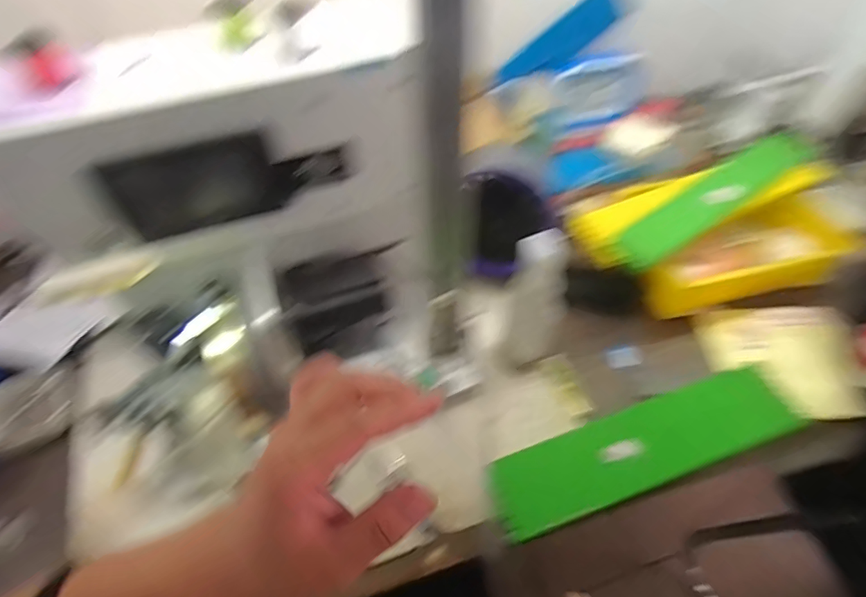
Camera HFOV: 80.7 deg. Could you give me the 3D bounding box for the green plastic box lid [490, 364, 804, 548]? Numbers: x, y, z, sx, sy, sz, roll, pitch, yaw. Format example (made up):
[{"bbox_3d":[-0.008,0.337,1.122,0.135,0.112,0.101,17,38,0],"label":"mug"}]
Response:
[{"bbox_3d":[0.218,0.153,0.527,0.318,0.019,0.080,-20,62,-5],"label":"green plastic box lid"}]

